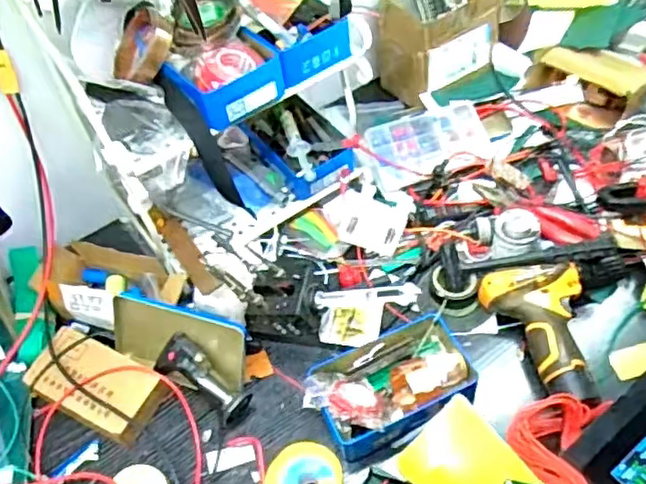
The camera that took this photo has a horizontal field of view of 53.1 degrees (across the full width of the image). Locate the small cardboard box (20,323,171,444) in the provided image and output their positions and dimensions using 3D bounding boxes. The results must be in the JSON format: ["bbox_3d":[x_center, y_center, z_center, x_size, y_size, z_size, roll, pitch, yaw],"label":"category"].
[{"bbox_3d":[-0.263,0.165,0.753,0.154,0.040,0.090,20,56,20],"label":"small cardboard box"}]

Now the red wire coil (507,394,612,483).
[{"bbox_3d":[0.224,0.213,0.630,0.088,0.056,0.169,10,25,13],"label":"red wire coil"}]

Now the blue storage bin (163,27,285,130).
[{"bbox_3d":[-0.103,-0.180,0.716,0.114,0.046,0.084,-34,56,-20],"label":"blue storage bin"}]

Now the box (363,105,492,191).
[{"bbox_3d":[0.154,-0.141,0.950,0.172,0.024,0.100,-16,74,-5],"label":"box"}]

